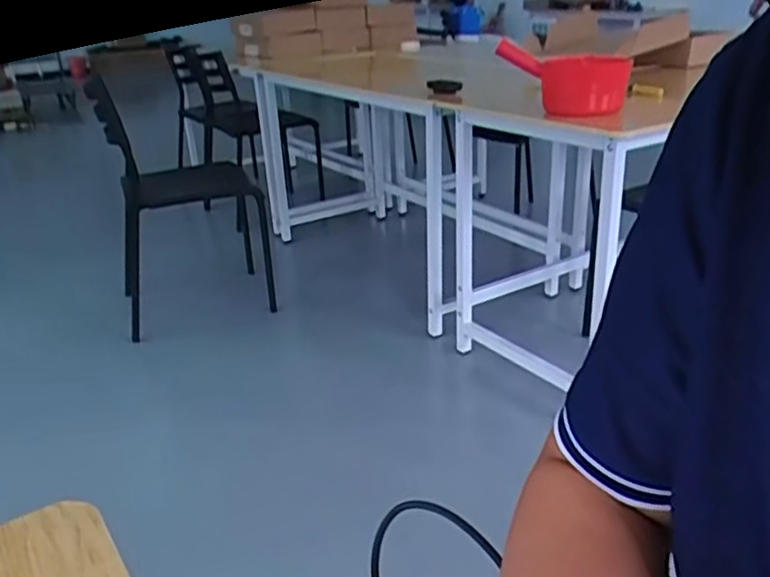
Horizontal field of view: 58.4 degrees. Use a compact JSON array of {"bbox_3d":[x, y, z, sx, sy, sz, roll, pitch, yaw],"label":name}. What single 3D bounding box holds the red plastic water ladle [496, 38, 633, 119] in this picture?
[{"bbox_3d":[0.385,-0.459,1.484,0.262,0.127,0.188,6,26,18],"label":"red plastic water ladle"}]

